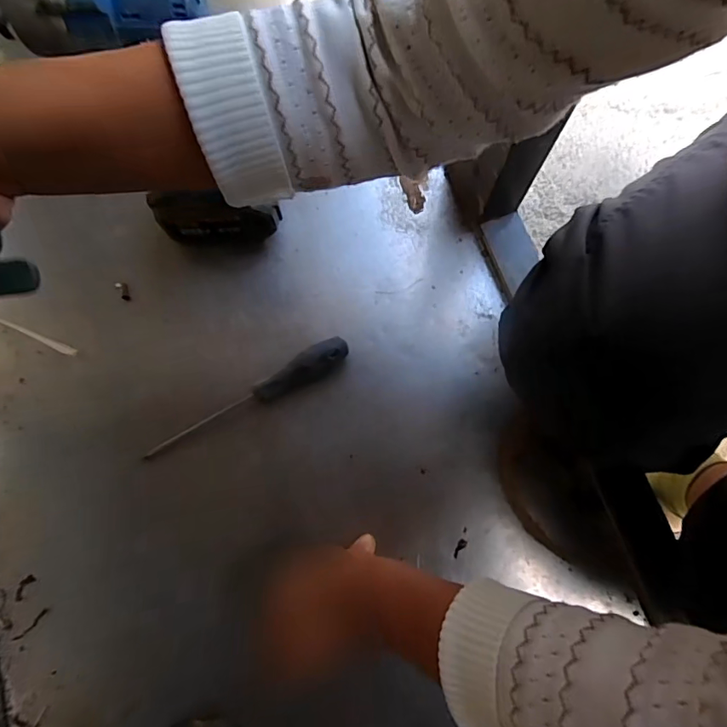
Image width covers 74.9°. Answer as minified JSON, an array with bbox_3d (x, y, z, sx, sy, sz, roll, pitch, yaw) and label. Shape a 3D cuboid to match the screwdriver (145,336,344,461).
[{"bbox_3d":[-0.107,0.037,0.452,0.209,0.030,0.026,-32,78,-7],"label":"screwdriver"}]

